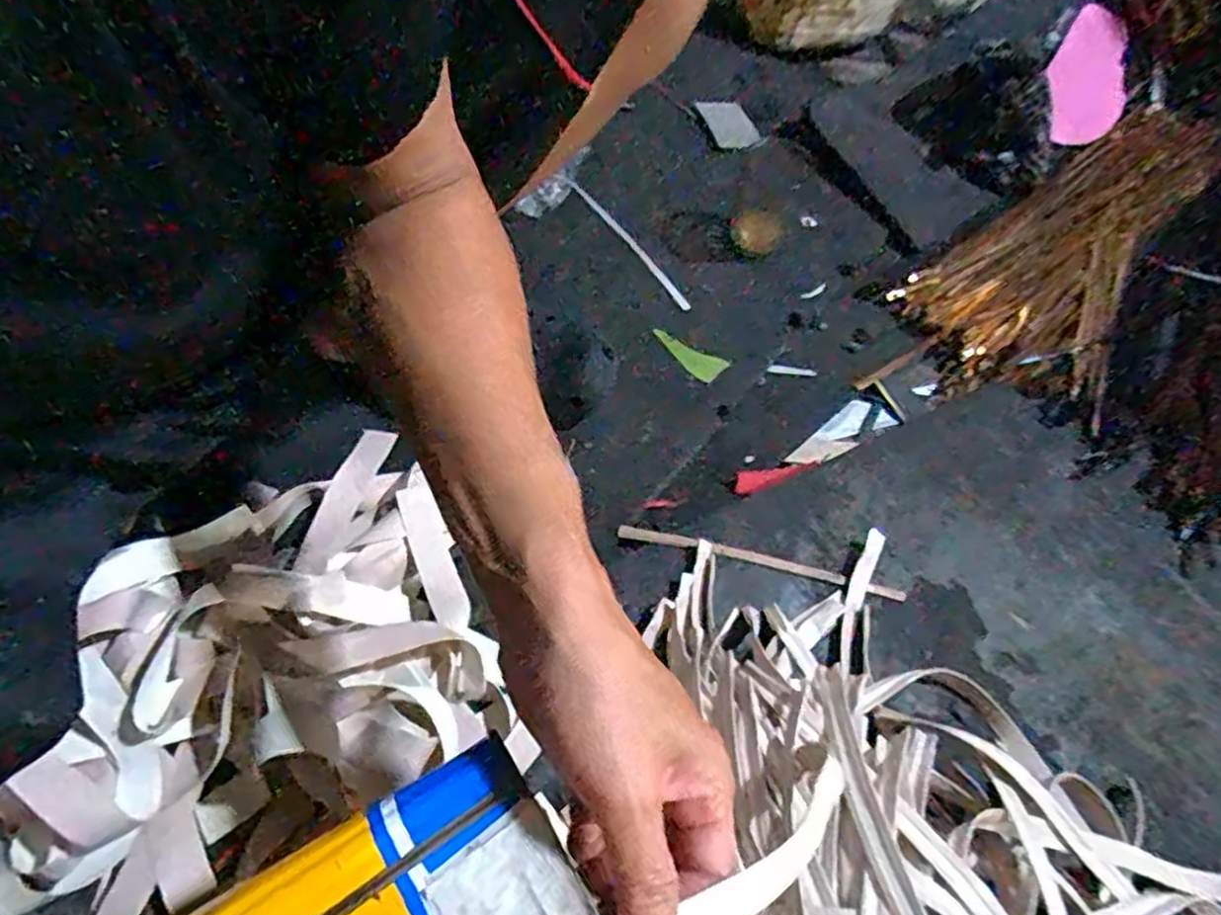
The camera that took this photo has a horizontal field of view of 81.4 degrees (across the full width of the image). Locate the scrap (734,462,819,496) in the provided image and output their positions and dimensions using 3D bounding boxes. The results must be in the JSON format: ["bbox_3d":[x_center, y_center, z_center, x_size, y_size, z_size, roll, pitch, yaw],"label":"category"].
[{"bbox_3d":[0.140,0.014,0.594,0.081,0.018,0.017,-15,61,-29],"label":"scrap"}]

